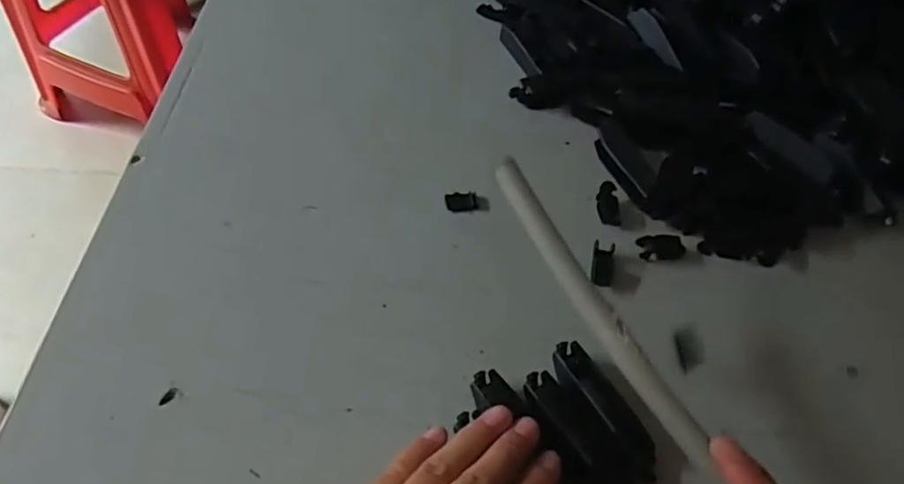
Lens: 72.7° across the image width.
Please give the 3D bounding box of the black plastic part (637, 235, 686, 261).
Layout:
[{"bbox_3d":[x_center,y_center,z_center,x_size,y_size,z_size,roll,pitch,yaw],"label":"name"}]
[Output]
[{"bbox_3d":[0.128,0.003,0.374,0.030,0.007,0.013,0,54,-5],"label":"black plastic part"}]

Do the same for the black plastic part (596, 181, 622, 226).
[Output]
[{"bbox_3d":[0.100,-0.025,0.390,0.012,0.008,0.029,3,54,-3],"label":"black plastic part"}]

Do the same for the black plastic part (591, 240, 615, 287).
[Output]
[{"bbox_3d":[0.089,0.013,0.363,0.013,0.008,0.028,10,54,2],"label":"black plastic part"}]

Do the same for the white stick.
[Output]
[{"bbox_3d":[0.063,0.026,0.270,0.014,0.009,0.151,-26,71,-19],"label":"white stick"}]

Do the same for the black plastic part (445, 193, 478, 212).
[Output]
[{"bbox_3d":[0.006,-0.026,0.386,0.020,0.004,0.012,2,54,-4],"label":"black plastic part"}]

